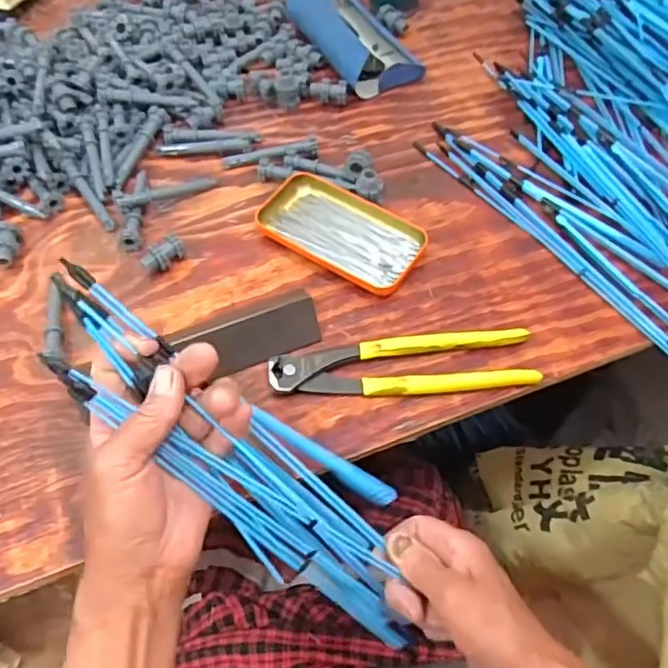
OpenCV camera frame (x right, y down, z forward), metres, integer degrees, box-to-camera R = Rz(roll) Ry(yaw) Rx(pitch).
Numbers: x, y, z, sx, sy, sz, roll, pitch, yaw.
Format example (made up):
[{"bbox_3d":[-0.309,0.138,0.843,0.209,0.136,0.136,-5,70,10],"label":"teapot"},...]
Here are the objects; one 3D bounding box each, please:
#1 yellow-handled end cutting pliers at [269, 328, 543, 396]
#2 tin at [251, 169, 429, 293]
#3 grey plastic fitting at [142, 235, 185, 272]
[{"bbox_3d":[0.053,0.027,0.457,0.198,0.015,0.046,-6,58,-3],"label":"yellow-handled end cutting pliers"},{"bbox_3d":[0.008,-0.093,0.527,0.141,0.020,0.079,30,63,18],"label":"tin"},{"bbox_3d":[-0.148,-0.067,0.518,0.037,0.020,0.020,-31,63,-17],"label":"grey plastic fitting"}]

